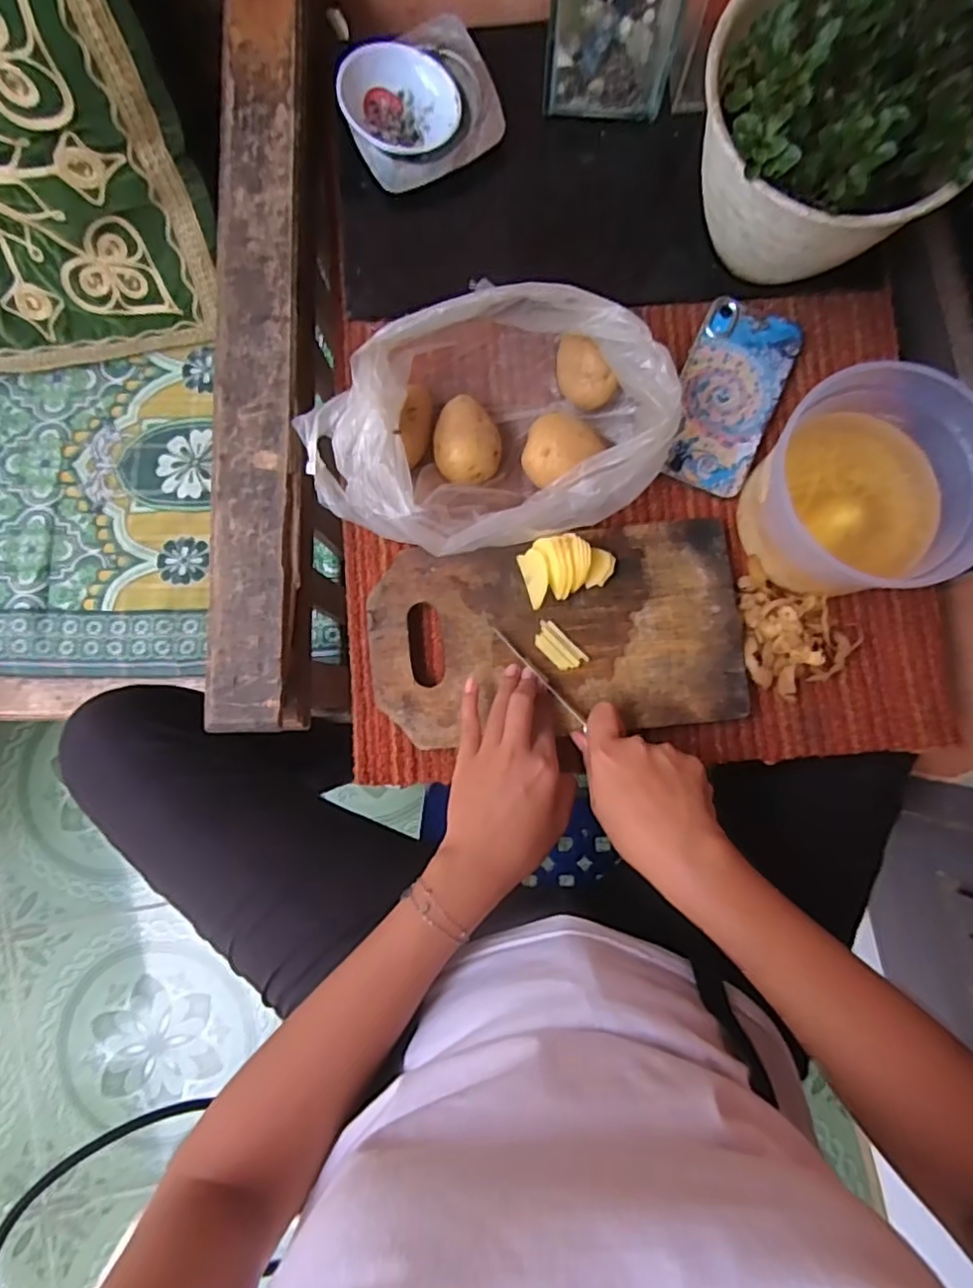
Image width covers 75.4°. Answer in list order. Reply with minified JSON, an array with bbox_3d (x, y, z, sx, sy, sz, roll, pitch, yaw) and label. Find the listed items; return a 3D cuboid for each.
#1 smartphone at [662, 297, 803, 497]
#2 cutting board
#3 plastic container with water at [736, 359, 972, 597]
[{"bbox_3d":[0.191,-0.194,0.496,0.075,0.008,0.153,21,85,2],"label":"smartphone"},{"bbox_3d":[0.051,-0.010,0.470,0.270,0.017,0.151,-4,85,1],"label":"cutting board"},{"bbox_3d":[0.254,-0.105,0.434,0.136,0.091,0.136,0,85,0],"label":"plastic container with water"}]

